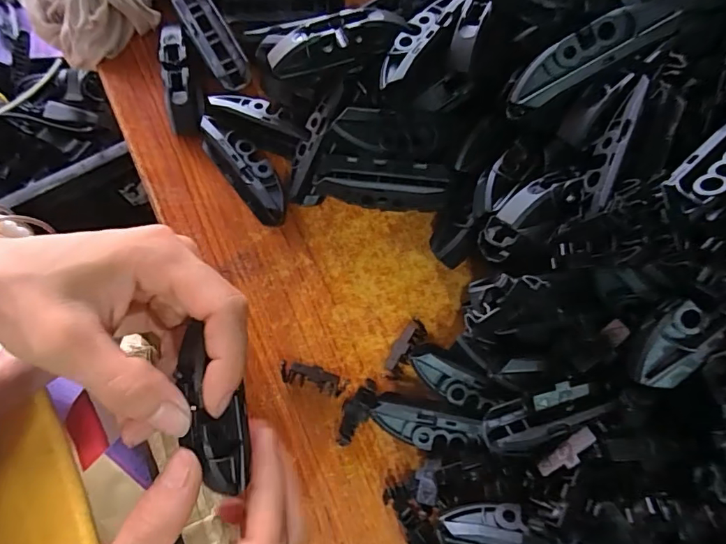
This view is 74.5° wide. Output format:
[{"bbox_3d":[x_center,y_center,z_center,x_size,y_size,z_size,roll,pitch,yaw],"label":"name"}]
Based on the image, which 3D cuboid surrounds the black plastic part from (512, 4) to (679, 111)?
[{"bbox_3d":[0.097,-0.095,0.205,0.070,0.007,0.020,-27,77,13],"label":"black plastic part"}]

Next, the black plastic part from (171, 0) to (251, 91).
[{"bbox_3d":[-0.089,-0.138,0.283,0.022,0.008,0.067,-28,79,-7],"label":"black plastic part"}]

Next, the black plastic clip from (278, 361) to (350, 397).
[{"bbox_3d":[-0.027,0.055,0.250,0.036,0.008,0.012,15,77,3],"label":"black plastic clip"}]

